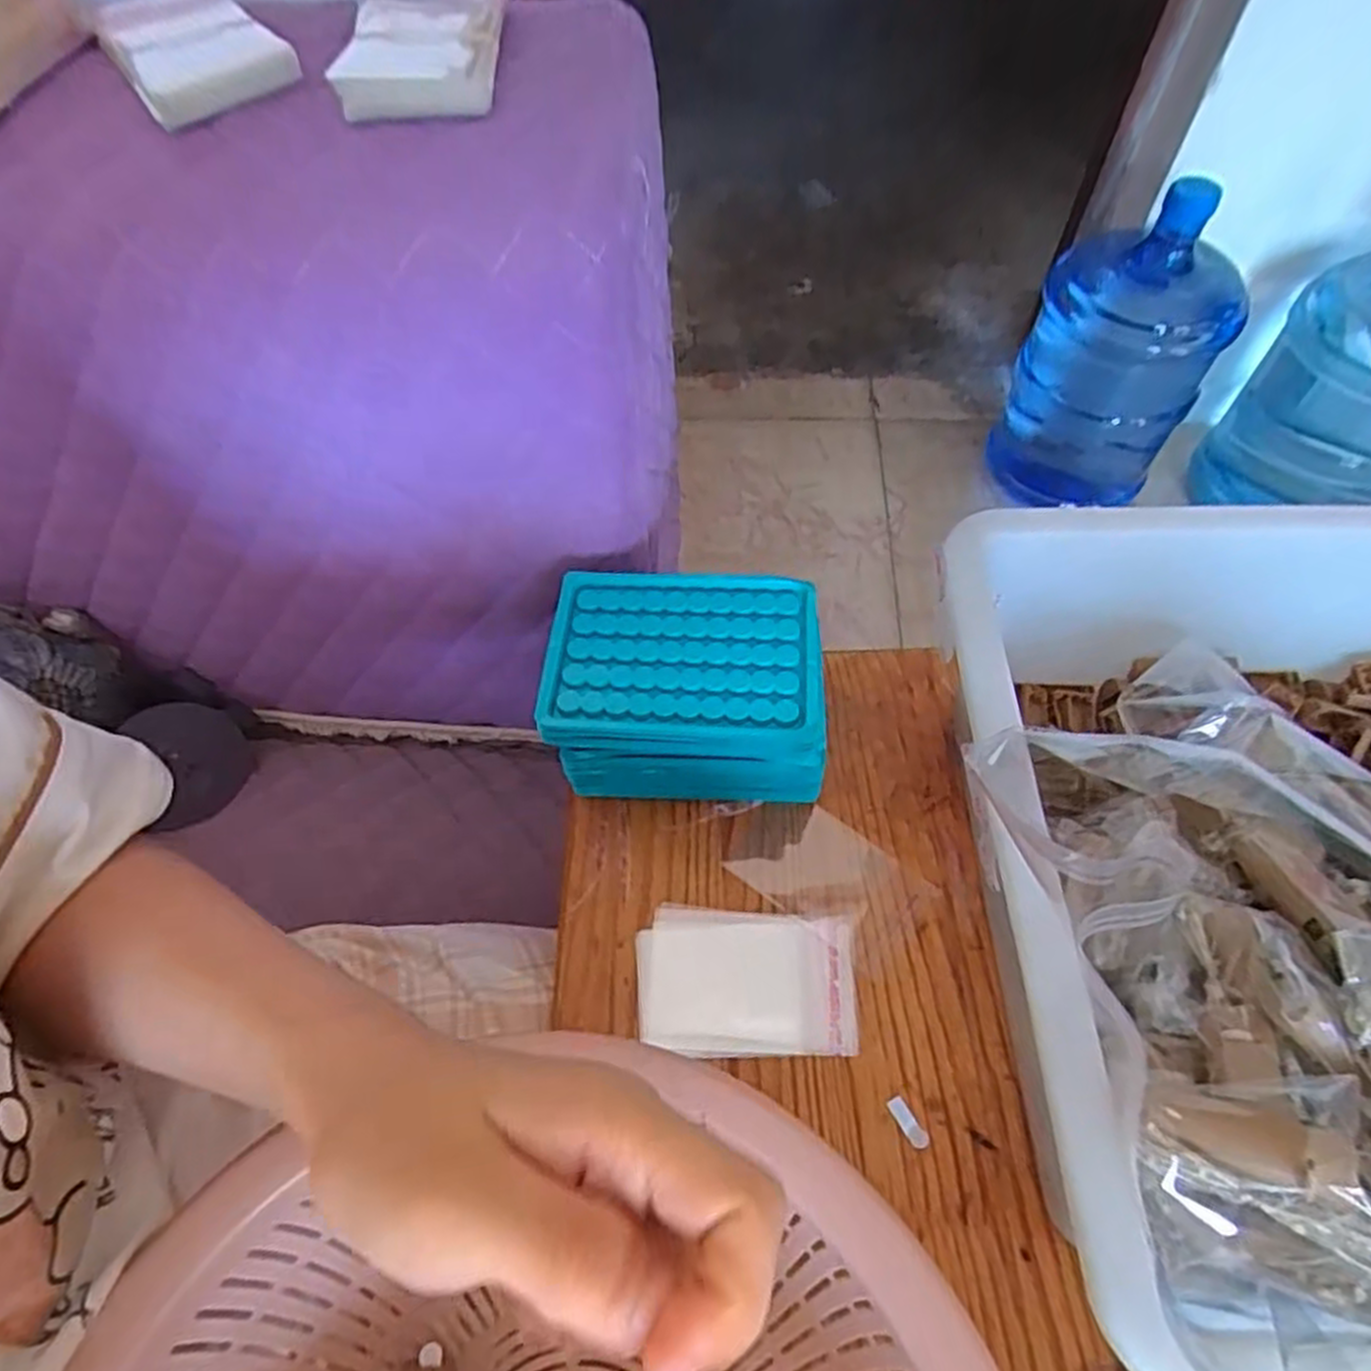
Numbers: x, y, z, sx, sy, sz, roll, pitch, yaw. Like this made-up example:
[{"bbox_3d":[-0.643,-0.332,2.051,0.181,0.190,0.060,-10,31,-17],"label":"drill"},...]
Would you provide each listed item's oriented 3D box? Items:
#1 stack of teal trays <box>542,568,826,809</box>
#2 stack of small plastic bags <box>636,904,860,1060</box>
[{"bbox_3d":[0.001,0.000,0.420,0.136,0.070,0.098,1,59,3],"label":"stack of teal trays"},{"bbox_3d":[0.029,0.143,0.385,0.103,0.004,0.067,2,59,3],"label":"stack of small plastic bags"}]

